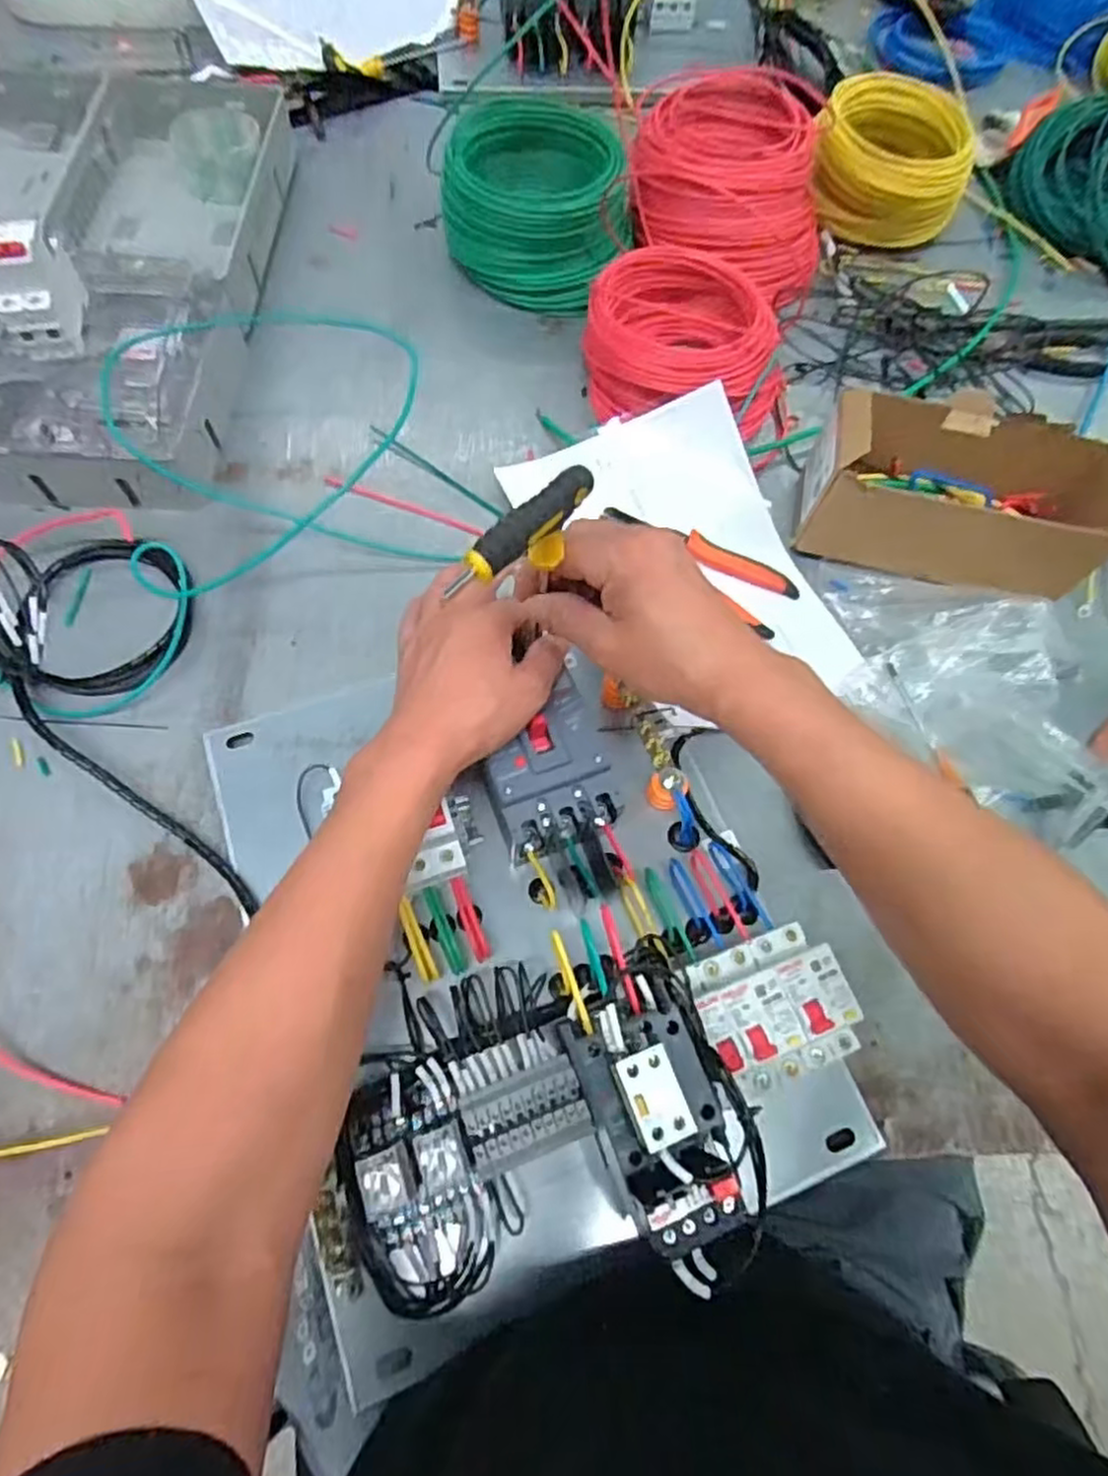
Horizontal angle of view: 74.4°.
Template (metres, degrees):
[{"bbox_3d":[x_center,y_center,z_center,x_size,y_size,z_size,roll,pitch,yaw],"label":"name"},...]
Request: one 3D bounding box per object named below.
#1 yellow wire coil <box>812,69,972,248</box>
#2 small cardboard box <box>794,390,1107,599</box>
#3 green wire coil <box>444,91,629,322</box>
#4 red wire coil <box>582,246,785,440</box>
[{"bbox_3d":[0.356,-0.608,0.776,0.163,0.082,0.148,18,67,5],"label":"yellow wire coil"},{"bbox_3d":[0.334,-0.201,0.596,0.236,0.093,0.116,14,67,3],"label":"small cardboard box"},{"bbox_3d":[-0.015,-0.511,0.703,0.182,0.103,0.135,33,70,11],"label":"green wire coil"},{"bbox_3d":[0.121,-0.352,0.662,0.180,0.071,0.145,4,67,-2],"label":"red wire coil"}]

